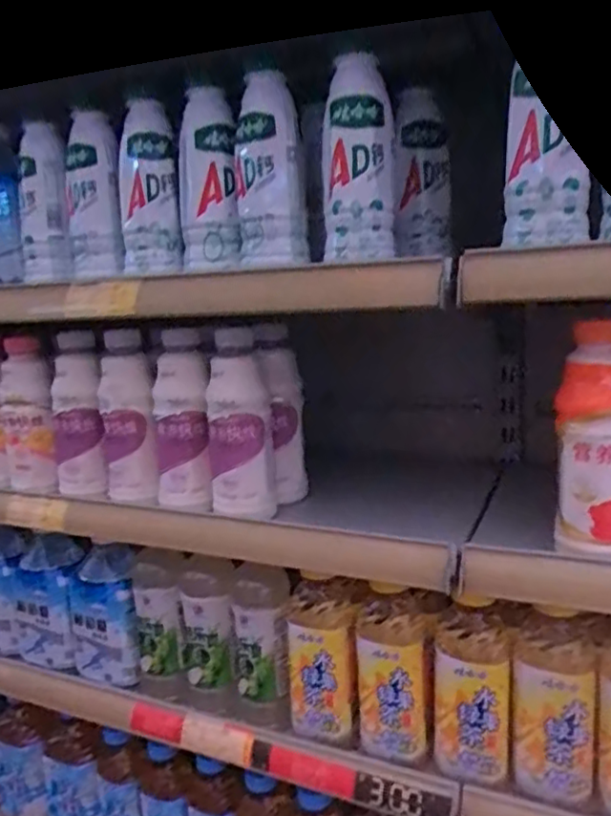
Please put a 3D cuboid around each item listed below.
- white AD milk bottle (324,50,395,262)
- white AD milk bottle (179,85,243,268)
[{"bbox_3d":[0.048,-0.209,0.561,0.060,0.155,0.066,-3,12,4],"label":"white AD milk bottle"},{"bbox_3d":[-0.093,-0.222,0.621,0.061,0.166,0.077,-5,12,-6],"label":"white AD milk bottle"}]

